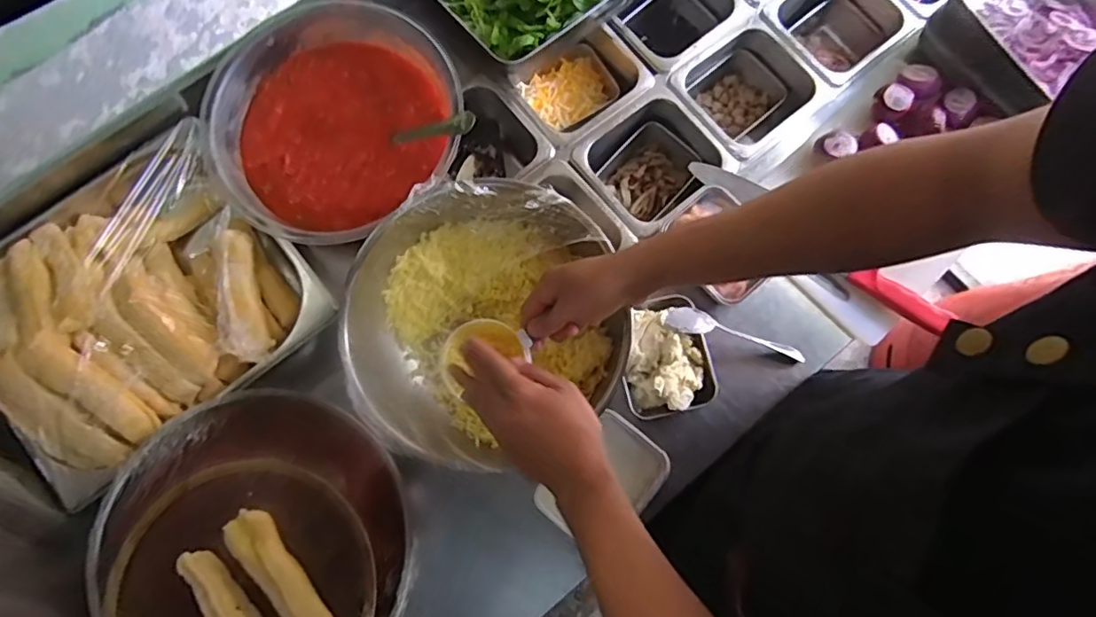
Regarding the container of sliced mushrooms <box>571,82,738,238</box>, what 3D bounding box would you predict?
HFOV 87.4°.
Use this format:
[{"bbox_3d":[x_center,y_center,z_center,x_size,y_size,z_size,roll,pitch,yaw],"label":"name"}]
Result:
[{"bbox_3d":[0.138,-0.193,0.813,0.175,0.099,0.156,-40,82,-8],"label":"container of sliced mushrooms"}]

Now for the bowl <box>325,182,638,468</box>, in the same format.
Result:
[{"bbox_3d":[-0.078,0.011,0.653,0.299,0.117,0.276,0,78,-1],"label":"bowl"}]

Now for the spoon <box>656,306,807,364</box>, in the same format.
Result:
[{"bbox_3d":[0.221,0.031,0.679,0.189,0.025,0.032,17,78,-17],"label":"spoon"}]

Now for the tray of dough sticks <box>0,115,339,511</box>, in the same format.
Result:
[{"bbox_3d":[-0.477,-0.011,0.660,0.343,0.092,0.333,-40,82,-8],"label":"tray of dough sticks"}]

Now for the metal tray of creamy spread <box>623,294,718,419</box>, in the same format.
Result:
[{"bbox_3d":[0.137,0.053,0.669,0.102,0.047,0.134,-13,79,-4],"label":"metal tray of creamy spread"}]

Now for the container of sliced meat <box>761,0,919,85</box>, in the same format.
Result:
[{"bbox_3d":[0.413,-0.409,0.855,0.185,0.104,0.166,-40,82,-8],"label":"container of sliced meat"}]

